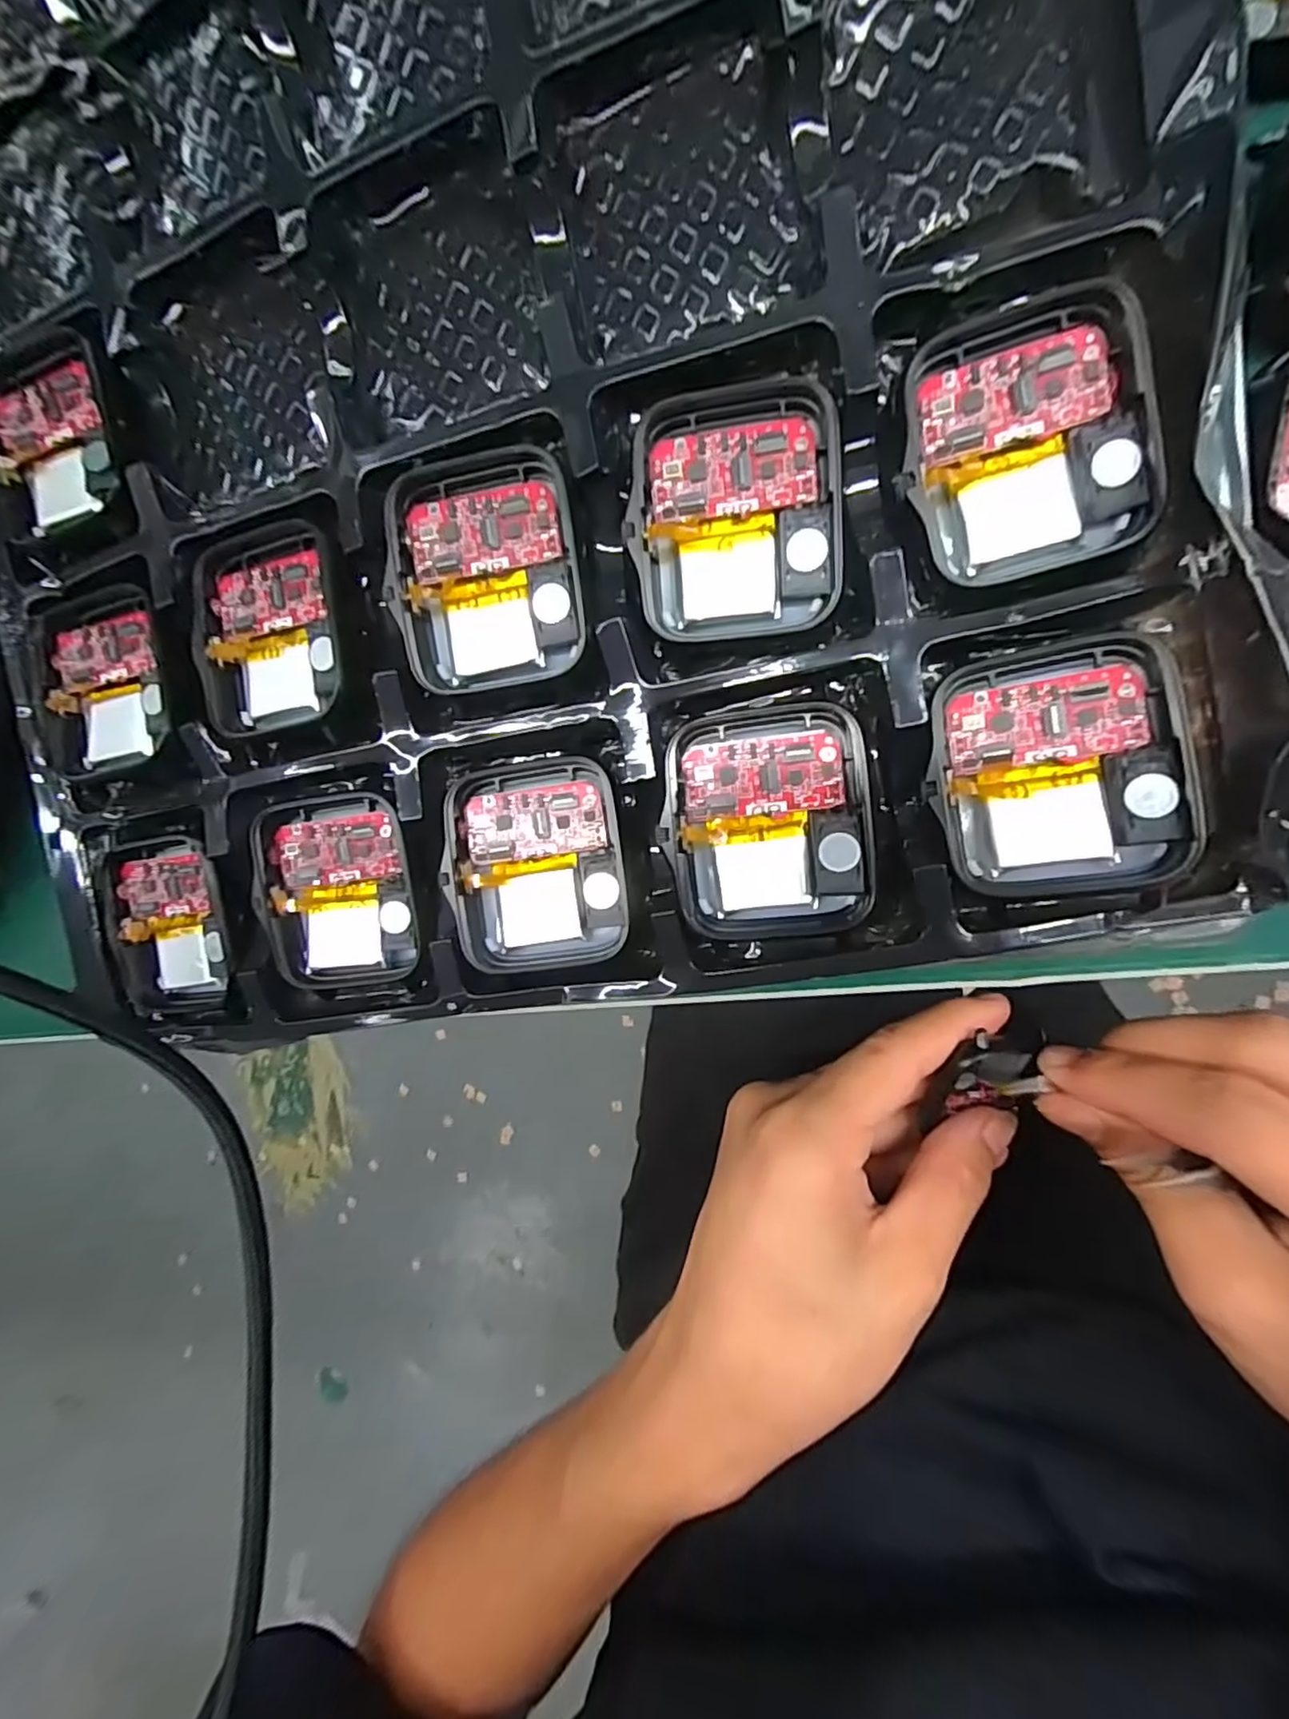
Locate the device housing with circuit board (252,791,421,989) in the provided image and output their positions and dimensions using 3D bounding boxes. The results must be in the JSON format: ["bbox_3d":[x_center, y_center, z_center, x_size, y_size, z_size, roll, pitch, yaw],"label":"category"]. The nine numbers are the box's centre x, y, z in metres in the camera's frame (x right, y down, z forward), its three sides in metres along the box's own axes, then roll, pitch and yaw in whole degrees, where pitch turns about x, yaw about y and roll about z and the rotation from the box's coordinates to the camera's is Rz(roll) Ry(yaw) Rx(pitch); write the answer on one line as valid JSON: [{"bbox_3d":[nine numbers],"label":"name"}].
[{"bbox_3d":[-0.068,0.007,0.144,0.035,0.007,0.043,-5,93,12],"label":"device housing with circuit board"}]

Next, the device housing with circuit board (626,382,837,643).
[{"bbox_3d":[0.016,-0.064,0.116,0.037,0.007,0.043,-1,93,12],"label":"device housing with circuit board"}]

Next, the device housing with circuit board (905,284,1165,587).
[{"bbox_3d":[0.065,-0.071,0.108,0.037,0.008,0.042,-13,91,13],"label":"device housing with circuit board"}]

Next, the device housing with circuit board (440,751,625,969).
[{"bbox_3d":[-0.022,0.001,0.133,0.036,0.009,0.042,-8,92,13],"label":"device housing with circuit board"}]

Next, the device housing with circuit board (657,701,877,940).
[{"bbox_3d":[0.023,-0.007,0.120,0.036,0.008,0.043,-5,93,13],"label":"device housing with circuit board"}]

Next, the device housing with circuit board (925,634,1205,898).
[{"bbox_3d":[0.071,-0.015,0.111,0.036,0.005,0.042,-7,88,22],"label":"device housing with circuit board"}]

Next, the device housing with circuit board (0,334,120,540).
[{"bbox_3d":[-0.136,-0.097,0.148,0.033,0.007,0.041,-13,91,13],"label":"device housing with circuit board"}]

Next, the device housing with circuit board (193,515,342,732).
[{"bbox_3d":[-0.081,-0.051,0.137,0.035,0.009,0.043,-8,92,13],"label":"device housing with circuit board"}]

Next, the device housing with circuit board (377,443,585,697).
[{"bbox_3d":[-0.031,-0.056,0.125,0.036,0.009,0.043,-7,92,13],"label":"device housing with circuit board"}]

